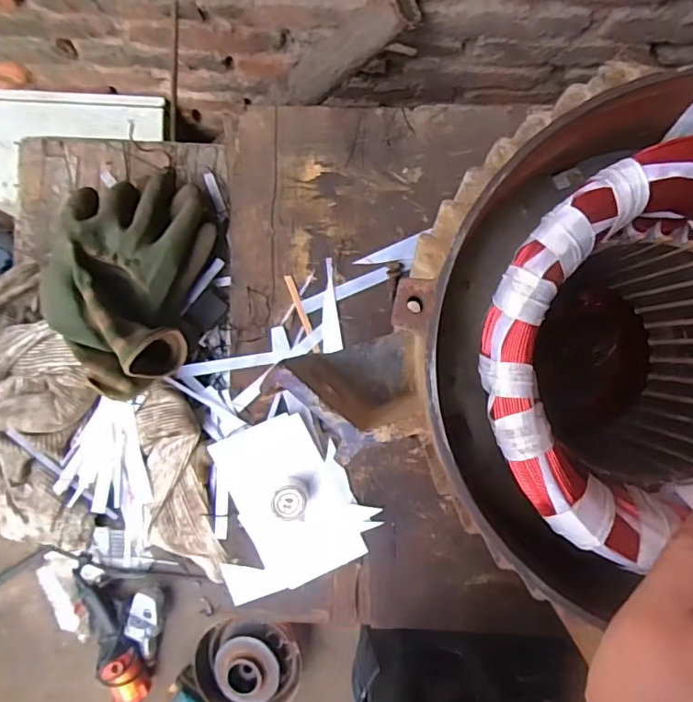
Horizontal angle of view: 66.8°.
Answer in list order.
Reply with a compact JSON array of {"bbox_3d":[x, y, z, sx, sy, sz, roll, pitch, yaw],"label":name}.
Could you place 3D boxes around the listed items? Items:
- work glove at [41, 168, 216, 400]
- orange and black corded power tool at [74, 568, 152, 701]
[{"bbox_3d":[-0.178,-0.062,0.446,0.101,0.102,0.194,10,91,3],"label":"work glove"},{"bbox_3d":[-0.591,0.720,1.325,0.116,0.081,0.371,-20,89,3],"label":"orange and black corded power tool"}]

